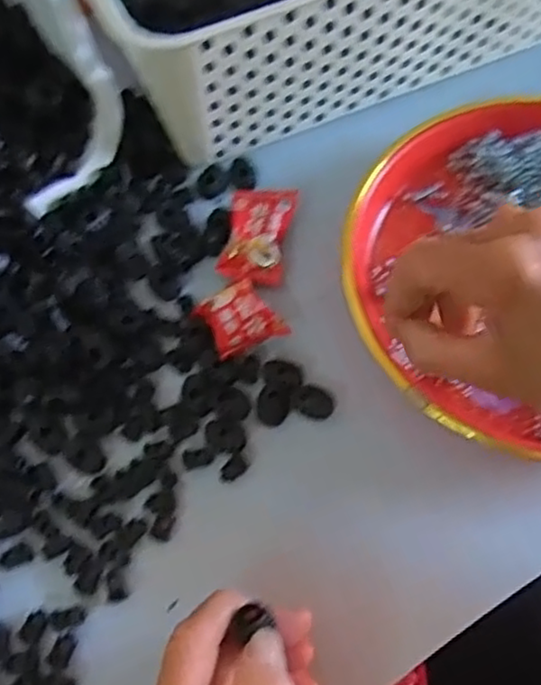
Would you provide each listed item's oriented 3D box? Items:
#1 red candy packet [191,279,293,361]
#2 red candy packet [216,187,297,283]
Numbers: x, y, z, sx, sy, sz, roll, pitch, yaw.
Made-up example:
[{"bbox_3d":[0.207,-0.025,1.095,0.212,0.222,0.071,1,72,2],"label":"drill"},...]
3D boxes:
[{"bbox_3d":[-0.016,-0.013,0.369,0.039,0.019,0.036,-27,67,-11],"label":"red candy packet"},{"bbox_3d":[-0.007,-0.063,0.393,0.036,0.015,0.059,8,65,5],"label":"red candy packet"}]

